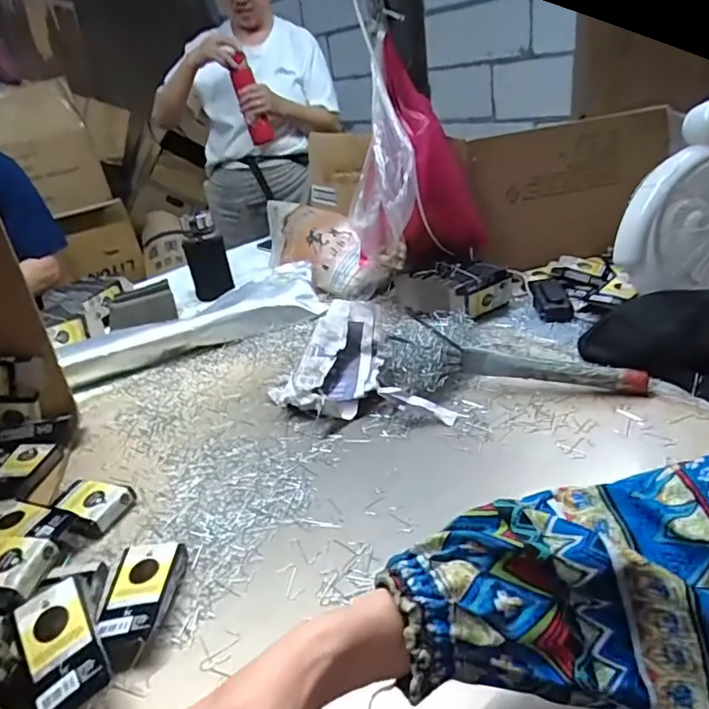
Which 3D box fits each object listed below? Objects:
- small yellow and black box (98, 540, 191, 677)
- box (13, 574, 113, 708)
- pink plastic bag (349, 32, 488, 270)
[{"bbox_3d":[-0.183,0.206,0.455,0.054,0.025,0.102,-6,28,7],"label":"small yellow and black box"},{"bbox_3d":[-0.219,0.217,0.405,0.051,0.018,0.095,-31,52,-16],"label":"box"},{"bbox_3d":[0.097,-0.288,0.856,0.194,0.315,0.252,-2,29,14],"label":"pink plastic bag"}]

